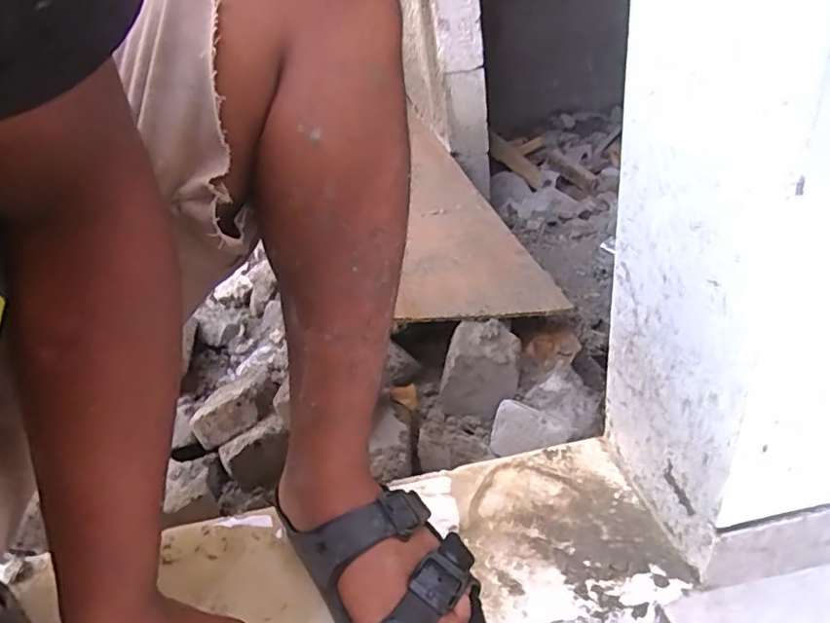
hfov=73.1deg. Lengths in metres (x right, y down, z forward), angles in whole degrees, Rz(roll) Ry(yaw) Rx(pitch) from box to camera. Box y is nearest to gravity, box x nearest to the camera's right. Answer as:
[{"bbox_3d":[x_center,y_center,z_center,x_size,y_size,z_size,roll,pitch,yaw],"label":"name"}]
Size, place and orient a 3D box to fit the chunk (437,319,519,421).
[{"bbox_3d":[0.076,0.065,0.657,0.091,0.083,0.096,0,34,15],"label":"chunk"}]

